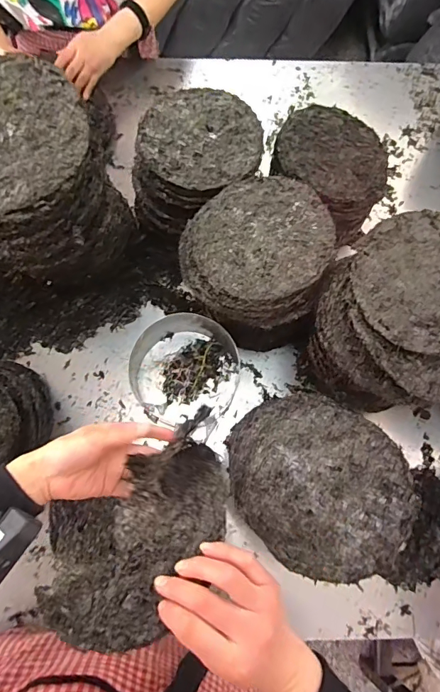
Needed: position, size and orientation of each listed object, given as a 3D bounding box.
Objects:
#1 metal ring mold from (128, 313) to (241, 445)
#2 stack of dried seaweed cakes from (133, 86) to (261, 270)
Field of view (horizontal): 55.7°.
[{"bbox_3d":[-0.056,0.038,0.715,0.182,0.081,0.190,1,71,-2],"label":"metal ring mold"},{"bbox_3d":[-0.040,-0.299,0.765,0.205,0.199,0.222,42,75,12],"label":"stack of dried seaweed cakes"}]

